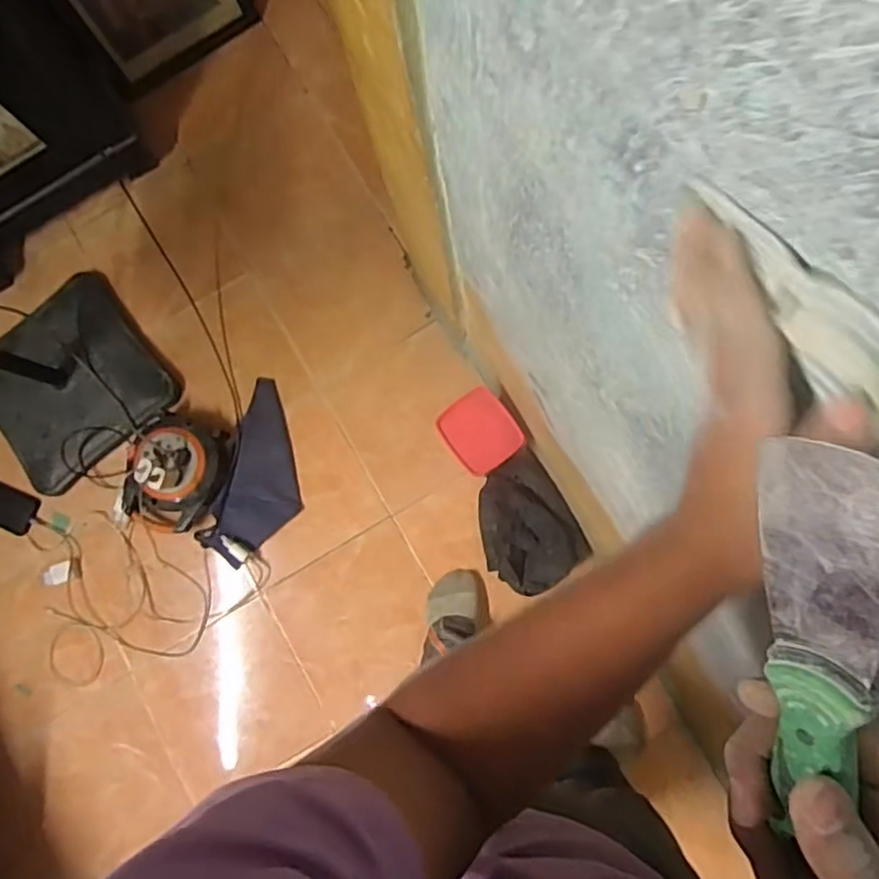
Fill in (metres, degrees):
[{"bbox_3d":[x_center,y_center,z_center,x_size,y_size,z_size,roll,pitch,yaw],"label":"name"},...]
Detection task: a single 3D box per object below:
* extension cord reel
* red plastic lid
[{"bbox_3d":[-0.530,0.067,1.322,0.191,0.088,0.232,8,83,5],"label":"extension cord reel"},{"bbox_3d":[0.074,-0.013,1.180,0.122,0.017,0.135,-36,93,12],"label":"red plastic lid"}]

